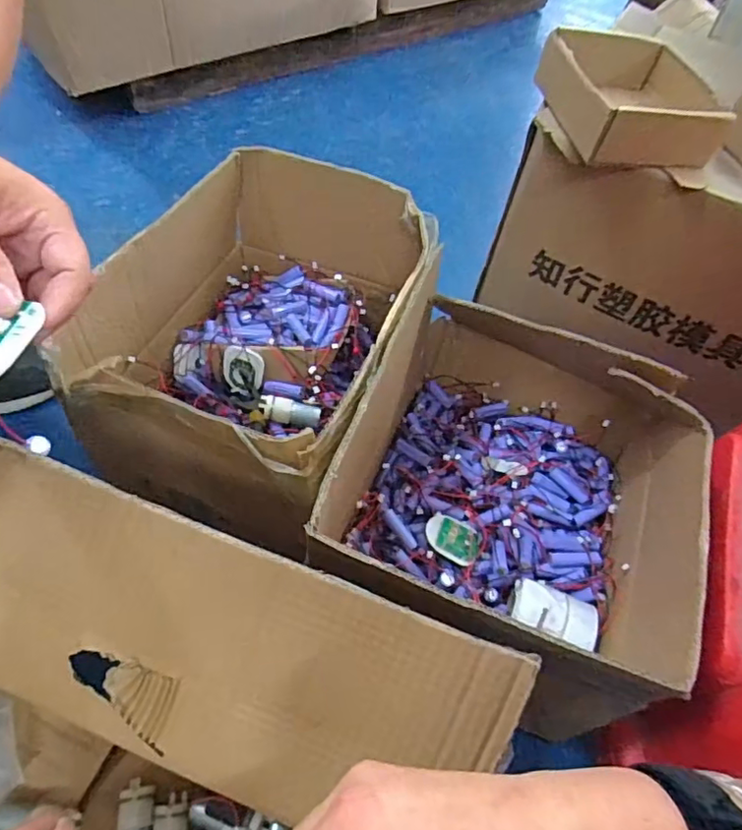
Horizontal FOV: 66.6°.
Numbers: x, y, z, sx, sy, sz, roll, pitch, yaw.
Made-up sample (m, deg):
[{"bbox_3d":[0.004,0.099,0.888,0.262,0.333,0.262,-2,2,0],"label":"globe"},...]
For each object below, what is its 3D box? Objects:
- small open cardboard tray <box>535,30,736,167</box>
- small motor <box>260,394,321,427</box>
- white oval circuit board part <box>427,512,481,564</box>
[{"bbox_3d":[0.262,-0.321,0.575,0.151,0.062,0.166,-3,53,-6],"label":"small open cardboard tray"},{"bbox_3d":[-0.087,-0.004,0.605,0.064,0.023,0.022,6,52,0],"label":"small motor"},{"bbox_3d":[0.084,0.132,0.591,0.058,0.016,0.042,26,55,15],"label":"white oval circuit board part"}]

